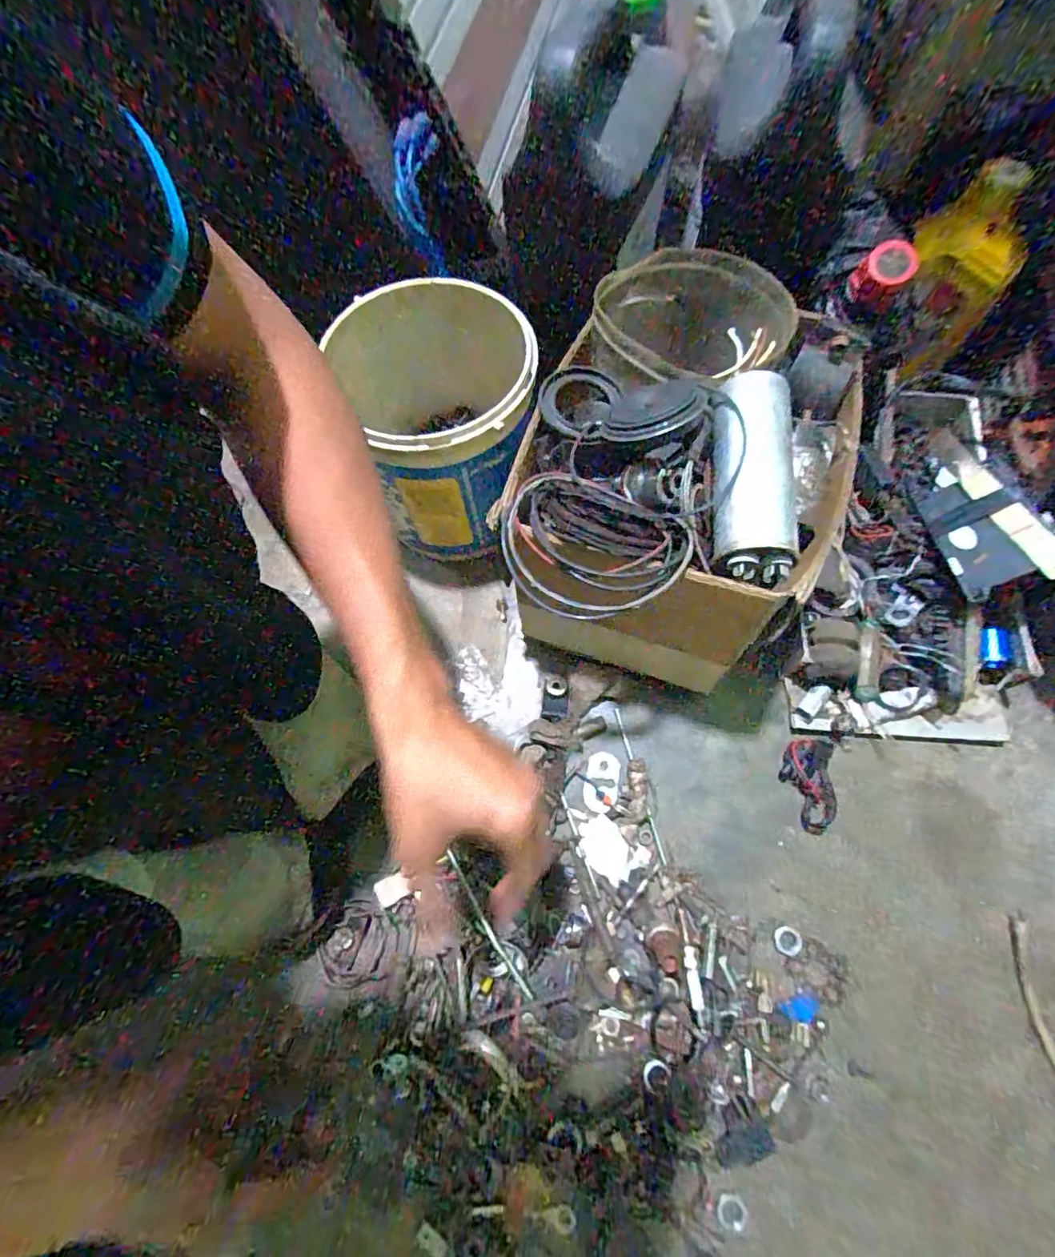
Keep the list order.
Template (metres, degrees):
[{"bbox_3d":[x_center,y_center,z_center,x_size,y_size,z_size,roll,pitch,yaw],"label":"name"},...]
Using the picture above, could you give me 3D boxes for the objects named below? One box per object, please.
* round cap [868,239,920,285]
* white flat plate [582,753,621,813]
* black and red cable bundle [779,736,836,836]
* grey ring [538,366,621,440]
[{"bbox_3d":[0.273,-0.273,0.394,0.033,0.026,0.011,25,73,10],"label":"round cap"},{"bbox_3d":[0.069,0.143,0.490,0.030,0.004,0.053,12,72,6],"label":"white flat plate"},{"bbox_3d":[0.249,0.139,0.468,0.043,0.017,0.079,2,71,3],"label":"black and red cable bundle"},{"bbox_3d":[0.038,-0.172,0.401,0.056,0.012,0.059,-1,71,2],"label":"grey ring"}]

